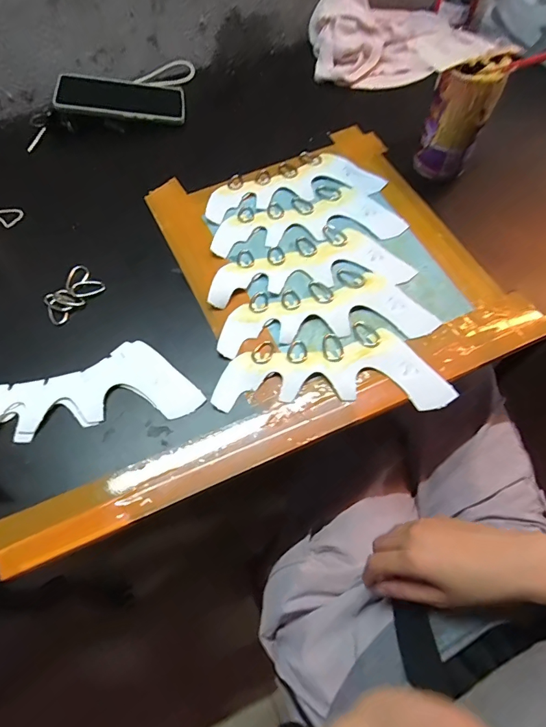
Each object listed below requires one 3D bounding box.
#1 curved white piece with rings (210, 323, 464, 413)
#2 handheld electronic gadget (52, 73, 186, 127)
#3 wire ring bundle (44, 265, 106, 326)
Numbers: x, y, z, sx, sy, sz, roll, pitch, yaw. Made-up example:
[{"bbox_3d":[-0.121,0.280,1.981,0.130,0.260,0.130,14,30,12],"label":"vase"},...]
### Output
[{"bbox_3d":[0.054,0.006,0.406,0.215,0.004,0.088,-5,64,-3],"label":"curved white piece with rings"},{"bbox_3d":[-0.205,-0.358,0.577,0.163,0.015,0.073,-2,63,-15],"label":"handheld electronic gadget"},{"bbox_3d":[-0.217,-0.075,0.451,0.043,0.009,0.065,37,69,17],"label":"wire ring bundle"}]

